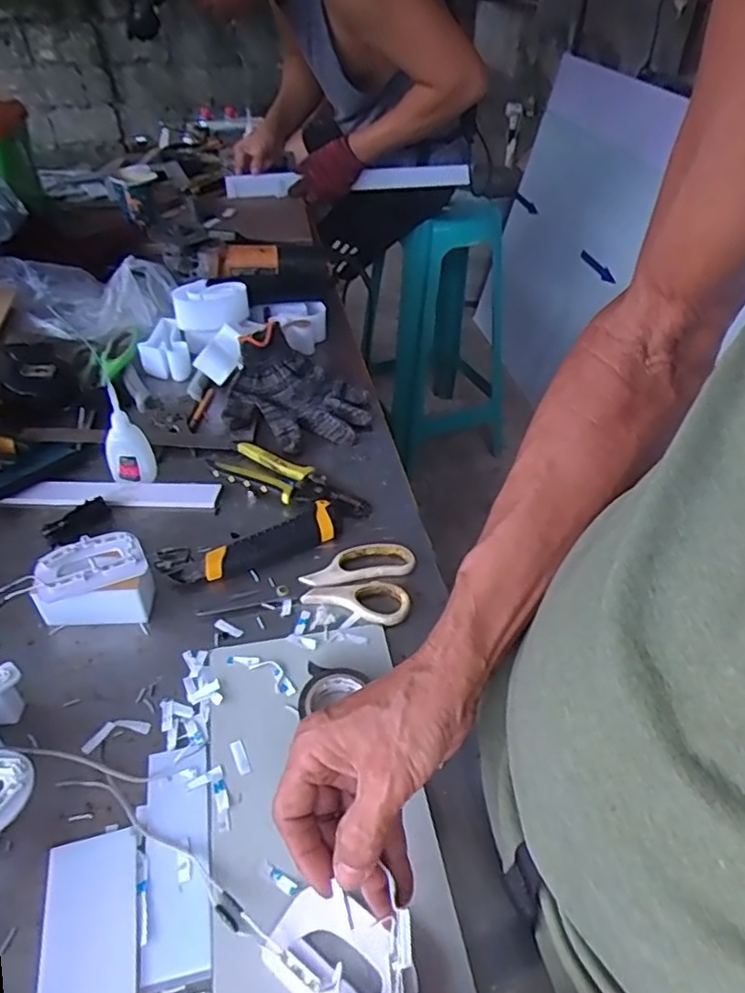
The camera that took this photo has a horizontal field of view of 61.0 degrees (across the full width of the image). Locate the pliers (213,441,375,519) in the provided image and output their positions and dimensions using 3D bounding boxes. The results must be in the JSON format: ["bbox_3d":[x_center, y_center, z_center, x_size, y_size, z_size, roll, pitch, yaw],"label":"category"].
[{"bbox_3d":[-0.080,-0.016,0.649,0.165,0.019,0.055,17,44,17],"label":"pliers"}]

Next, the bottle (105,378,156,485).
[{"bbox_3d":[-0.246,-0.059,0.628,0.043,0.102,0.031,-15,44,-17],"label":"bottle"}]

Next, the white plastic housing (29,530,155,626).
[{"bbox_3d":[-0.228,0.070,0.527,0.089,0.051,0.061,-5,42,-6],"label":"white plastic housing"}]

